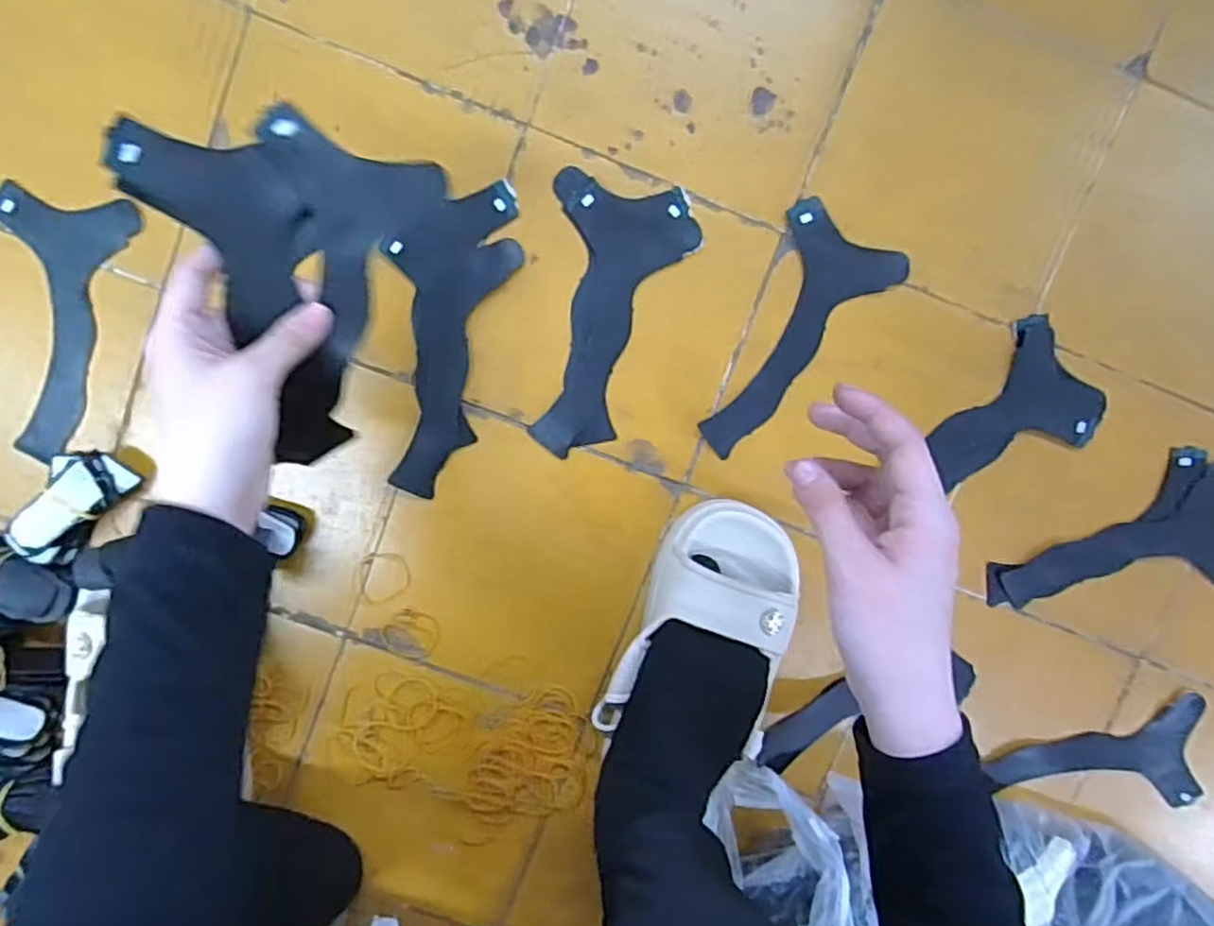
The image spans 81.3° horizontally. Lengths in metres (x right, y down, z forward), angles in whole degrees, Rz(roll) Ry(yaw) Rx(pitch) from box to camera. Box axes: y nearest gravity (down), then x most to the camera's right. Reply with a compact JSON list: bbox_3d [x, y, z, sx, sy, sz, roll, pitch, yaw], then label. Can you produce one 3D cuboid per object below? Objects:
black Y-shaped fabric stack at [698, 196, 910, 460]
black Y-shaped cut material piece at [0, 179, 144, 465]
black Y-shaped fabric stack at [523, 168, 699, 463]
[{"bbox_3d":[0.134,-0.093,0.534,0.093,0.016,0.191,32,94,-8],"label":"black Y-shaped fabric stack"},{"bbox_3d":[-0.408,-0.105,0.509,0.090,0.007,0.193,21,96,-6],"label":"black Y-shaped cut material piece"},{"bbox_3d":[0.007,-0.106,0.525,0.101,0.007,0.198,6,97,-4],"label":"black Y-shaped fabric stack"}]

